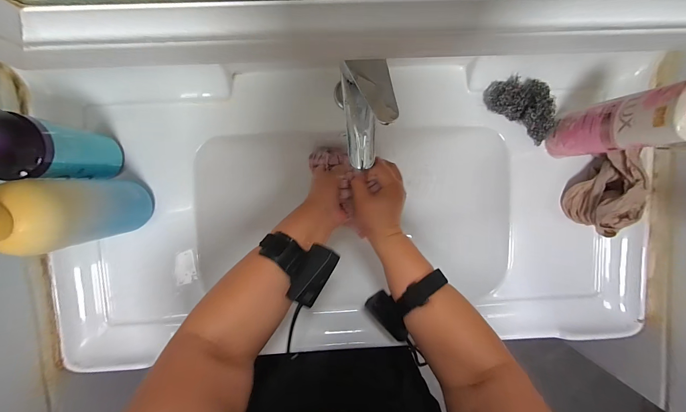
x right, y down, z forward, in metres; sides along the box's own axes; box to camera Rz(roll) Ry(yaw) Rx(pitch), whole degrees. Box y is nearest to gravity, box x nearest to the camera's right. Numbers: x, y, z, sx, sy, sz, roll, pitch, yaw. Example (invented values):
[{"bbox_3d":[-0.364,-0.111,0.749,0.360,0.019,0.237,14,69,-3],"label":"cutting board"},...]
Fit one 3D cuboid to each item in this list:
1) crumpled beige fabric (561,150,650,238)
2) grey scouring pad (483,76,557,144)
[{"bbox_3d":[0.390,-0.024,0.446,0.076,0.071,0.119,-12,96,-1],"label":"crumpled beige fabric"},{"bbox_3d":[0.276,-0.154,0.451,0.114,0.038,0.068,30,93,-5],"label":"grey scouring pad"}]

